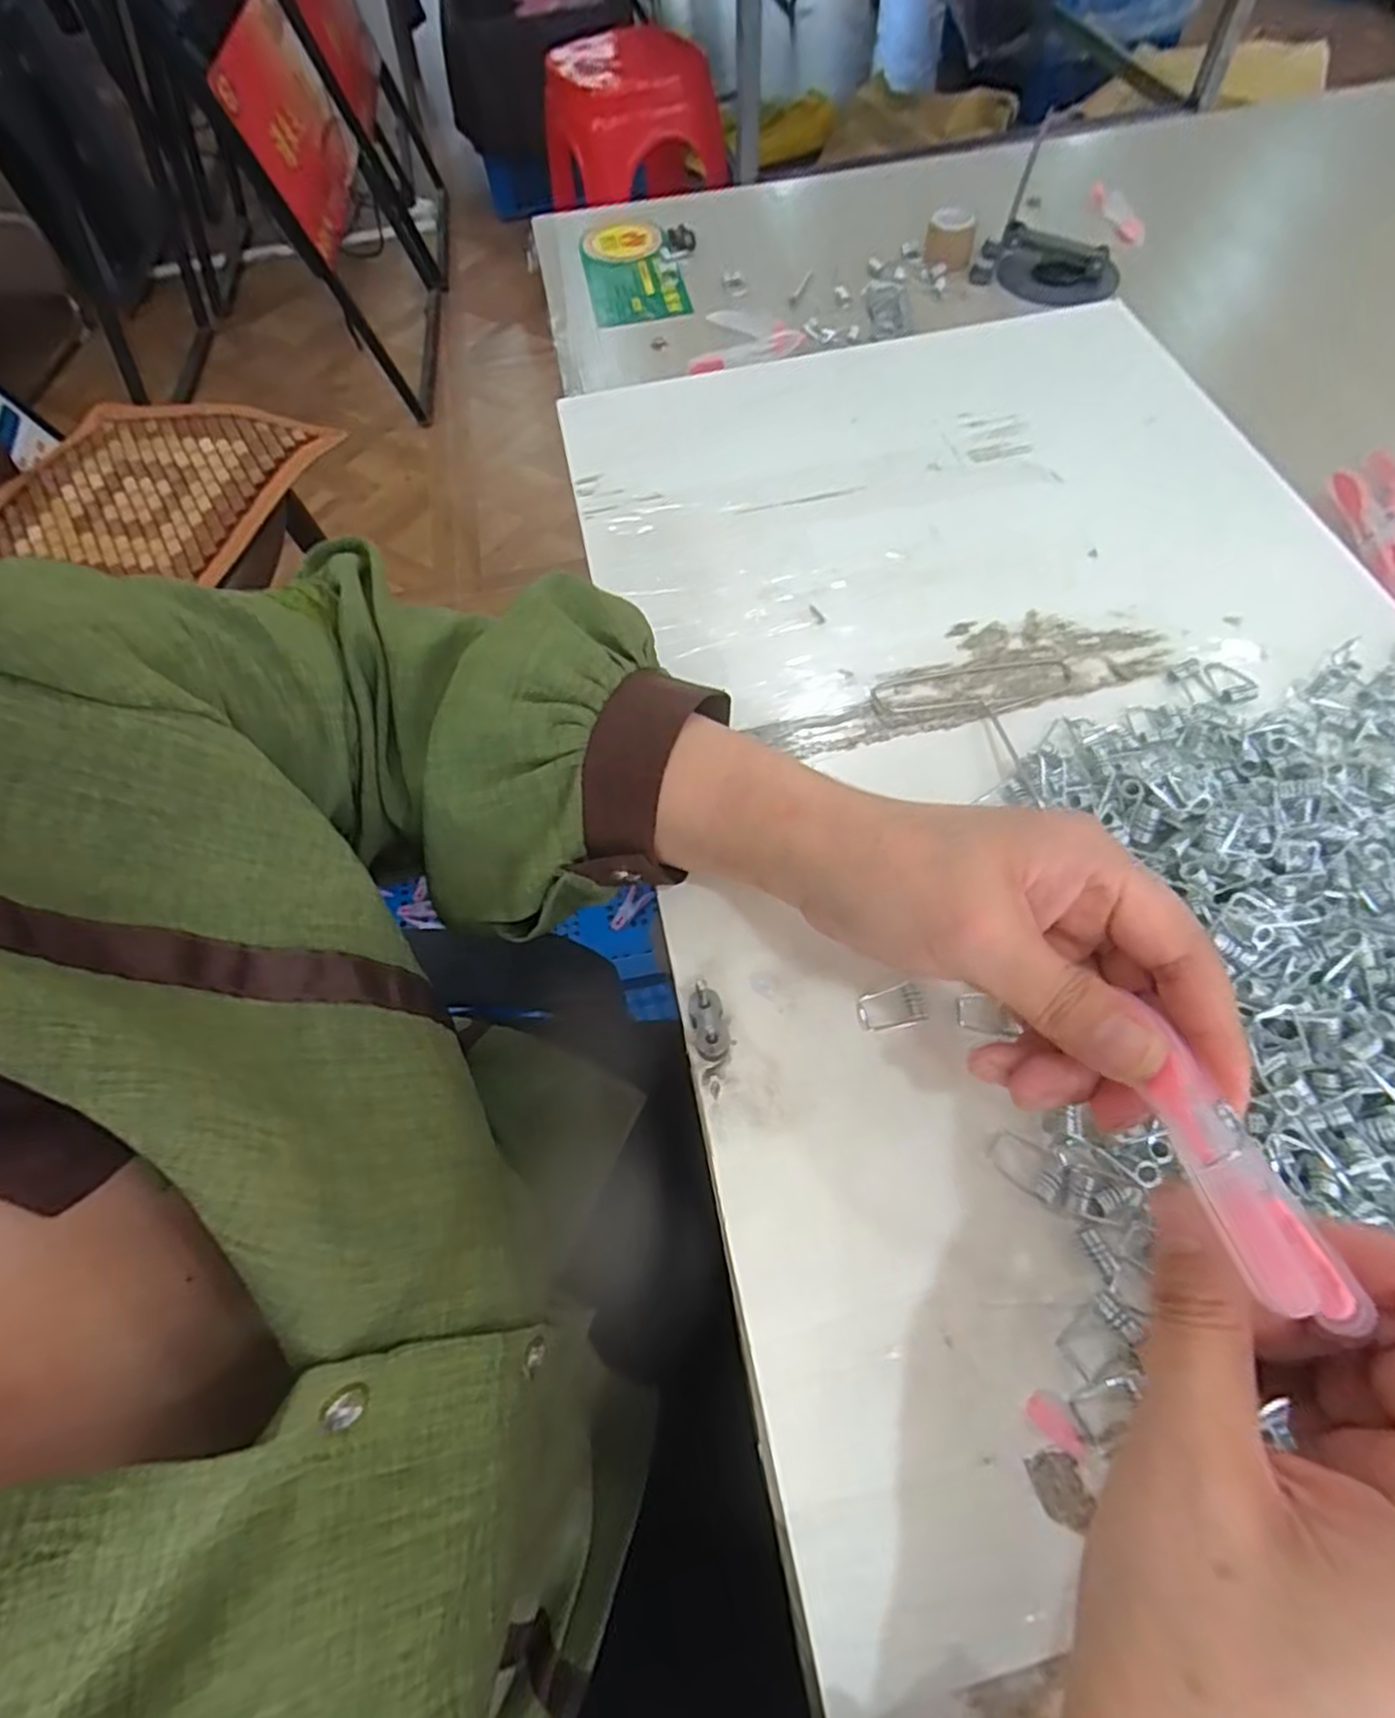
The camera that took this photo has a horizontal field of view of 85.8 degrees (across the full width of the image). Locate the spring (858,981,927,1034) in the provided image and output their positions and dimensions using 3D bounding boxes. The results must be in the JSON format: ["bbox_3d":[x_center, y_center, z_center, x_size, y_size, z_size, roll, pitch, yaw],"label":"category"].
[{"bbox_3d":[0.069,0.054,0.268,0.022,0.005,0.015,-15,63,-4],"label":"spring"}]

